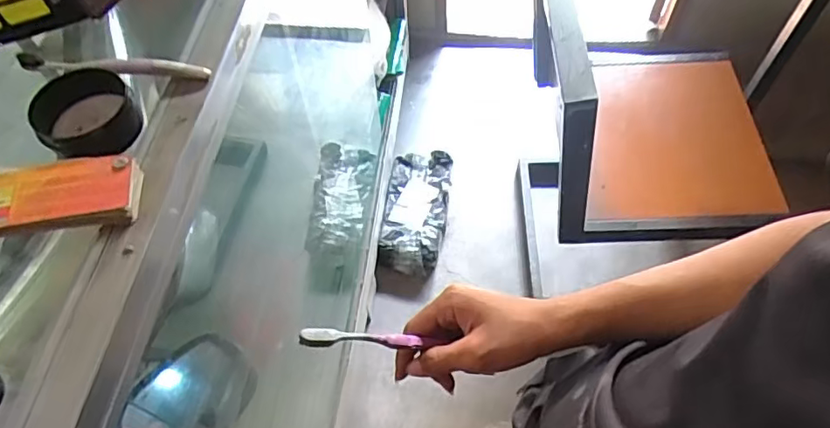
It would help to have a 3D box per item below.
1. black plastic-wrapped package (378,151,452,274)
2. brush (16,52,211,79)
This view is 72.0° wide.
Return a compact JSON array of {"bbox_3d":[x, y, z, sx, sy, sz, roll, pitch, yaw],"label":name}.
[{"bbox_3d":[0.005,-0.012,1.673,0.176,0.110,0.376,5,58,6],"label":"black plastic-wrapped package"},{"bbox_3d":[-0.266,-0.132,0.506,0.164,0.020,0.015,0,58,3],"label":"brush"}]

